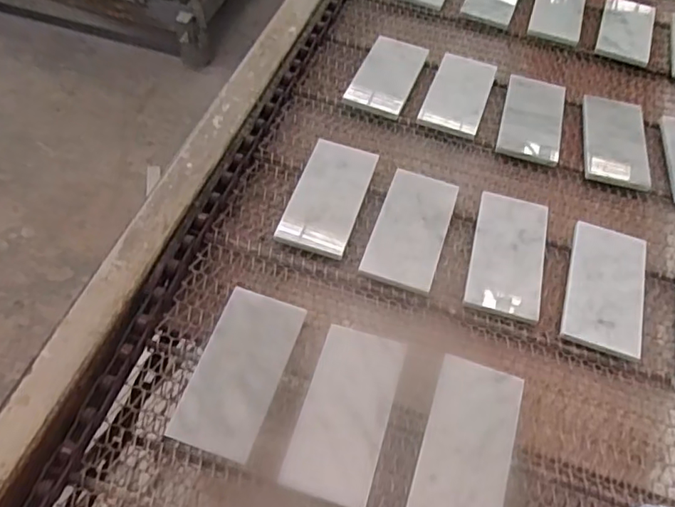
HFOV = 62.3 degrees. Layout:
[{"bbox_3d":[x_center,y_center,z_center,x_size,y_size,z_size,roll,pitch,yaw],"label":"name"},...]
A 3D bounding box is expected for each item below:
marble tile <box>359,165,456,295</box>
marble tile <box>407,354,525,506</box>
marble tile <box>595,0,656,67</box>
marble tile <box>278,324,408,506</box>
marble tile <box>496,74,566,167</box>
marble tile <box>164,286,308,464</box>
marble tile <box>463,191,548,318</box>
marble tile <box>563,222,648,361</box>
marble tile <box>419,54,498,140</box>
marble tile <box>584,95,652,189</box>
[{"bbox_3d":[0.081,-0.029,0.611,0.075,0.016,0.146,18,57,7],"label":"marble tile"},{"bbox_3d":[0.114,0.169,0.486,0.076,0.010,0.145,17,67,6],"label":"marble tile"},{"bbox_3d":[0.444,-0.348,0.855,0.078,0.008,0.152,19,57,8],"label":"marble tile"},{"bbox_3d":[0.008,0.139,0.495,0.075,0.016,0.146,16,57,6],"label":"marble tile"},{"bbox_3d":[0.254,-0.177,0.727,0.077,0.011,0.147,17,57,7],"label":"marble tile"},{"bbox_3d":[-0.090,0.105,0.510,0.076,0.016,0.147,18,57,8],"label":"marble tile"},{"bbox_3d":[0.184,-0.001,0.602,0.075,0.013,0.146,16,57,6],"label":"marble tile"},{"bbox_3d":[0.282,0.034,0.586,0.076,0.014,0.144,18,57,8],"label":"marble tile"},{"bbox_3d":[0.163,-0.213,0.741,0.075,0.013,0.142,19,57,8],"label":"marble tile"},{"bbox_3d":[0.353,-0.143,0.707,0.076,0.020,0.142,13,57,4],"label":"marble tile"}]

